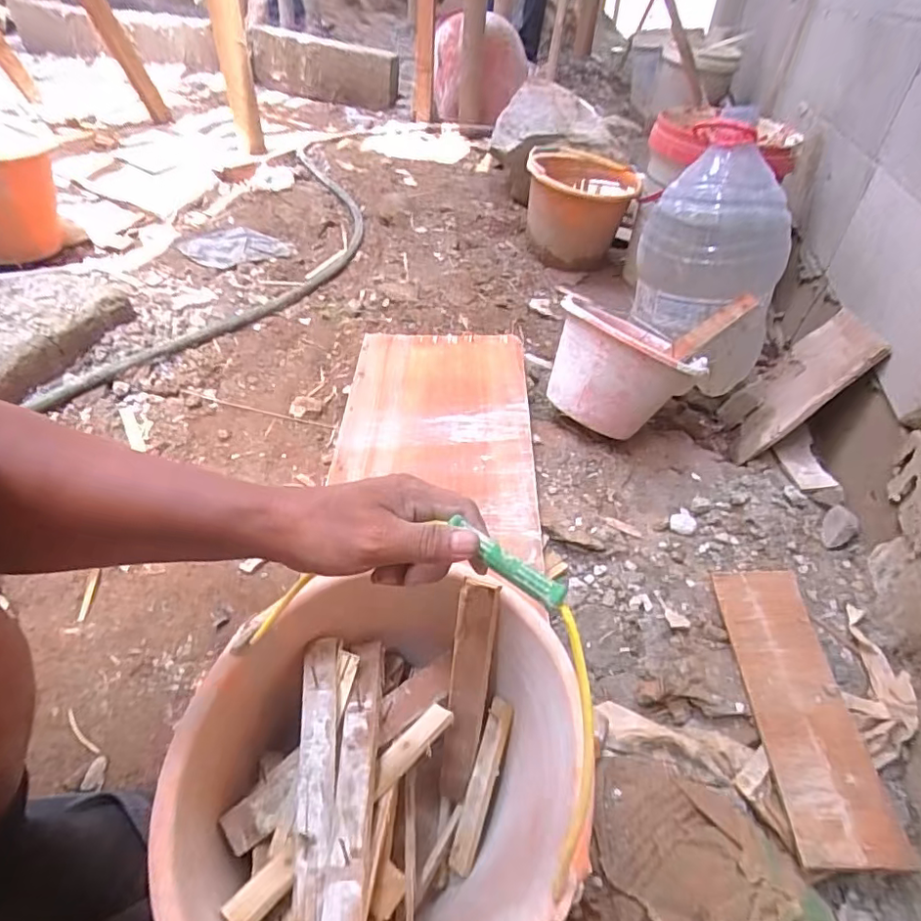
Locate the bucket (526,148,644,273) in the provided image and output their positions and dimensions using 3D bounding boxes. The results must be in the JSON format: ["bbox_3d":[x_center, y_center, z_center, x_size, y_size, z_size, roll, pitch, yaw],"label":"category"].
[{"bbox_3d":[0.312,-0.667,1.476,0.273,0.219,0.337,12,42,11],"label":"bucket"}]

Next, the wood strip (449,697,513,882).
[{"bbox_3d":[0.020,0.300,0.508,0.022,0.011,0.158,15,88,11],"label":"wood strip"}]

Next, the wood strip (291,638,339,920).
[{"bbox_3d":[-0.109,0.233,0.418,0.028,0.013,0.200,-4,41,-7],"label":"wood strip"}]

